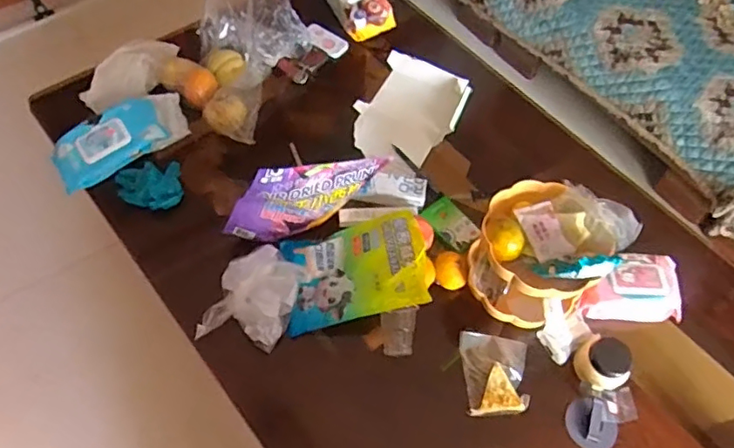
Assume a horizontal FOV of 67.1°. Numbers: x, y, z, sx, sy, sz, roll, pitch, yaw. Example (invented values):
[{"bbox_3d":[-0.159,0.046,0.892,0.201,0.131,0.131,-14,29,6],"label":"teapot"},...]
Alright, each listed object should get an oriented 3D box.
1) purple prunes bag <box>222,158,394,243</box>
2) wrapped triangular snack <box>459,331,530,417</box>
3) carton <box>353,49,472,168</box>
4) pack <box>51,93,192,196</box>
[{"bbox_3d":[-0.110,-0.048,1.015,0.262,0.241,0.058,-11,62,-32],"label":"purple prunes bag"},{"bbox_3d":[0.225,0.259,0.965,0.112,0.026,0.142,4,60,-1],"label":"wrapped triangular snack"},{"bbox_3d":[0.095,-0.258,1.257,0.224,0.053,0.284,24,61,10],"label":"carton"},{"bbox_3d":[-0.510,-0.181,1.145,0.277,0.075,0.126,-30,66,-19],"label":"pack"}]

